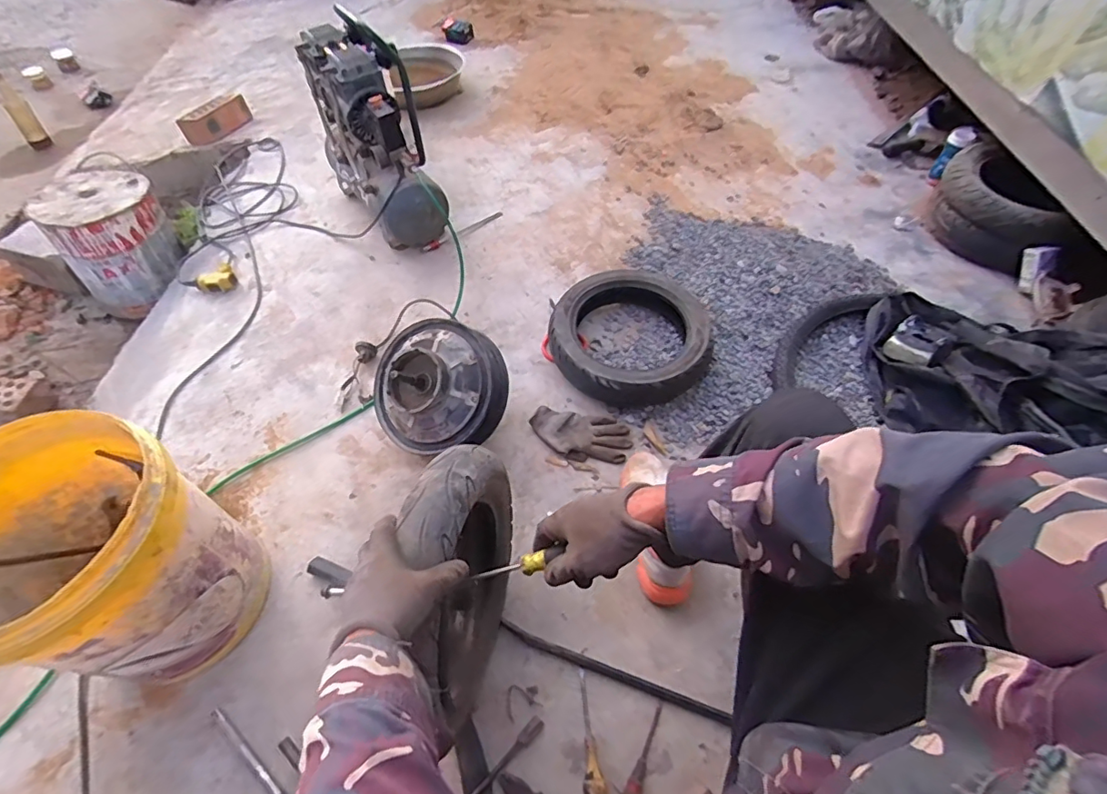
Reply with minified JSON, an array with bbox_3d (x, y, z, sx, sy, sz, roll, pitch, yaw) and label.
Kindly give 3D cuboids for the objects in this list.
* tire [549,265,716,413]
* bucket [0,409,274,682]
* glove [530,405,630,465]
[{"bbox_3d":[0.172,-0.133,1.203,0.343,0.102,0.330,2,54,-3],"label":"tire"},{"bbox_3d":[-0.634,0.242,0.767,0.284,0.354,0.288,2,54,-3],"label":"bucket"},{"bbox_3d":[0.053,0.080,1.118,0.207,0.028,0.108,12,54,3],"label":"glove"}]

